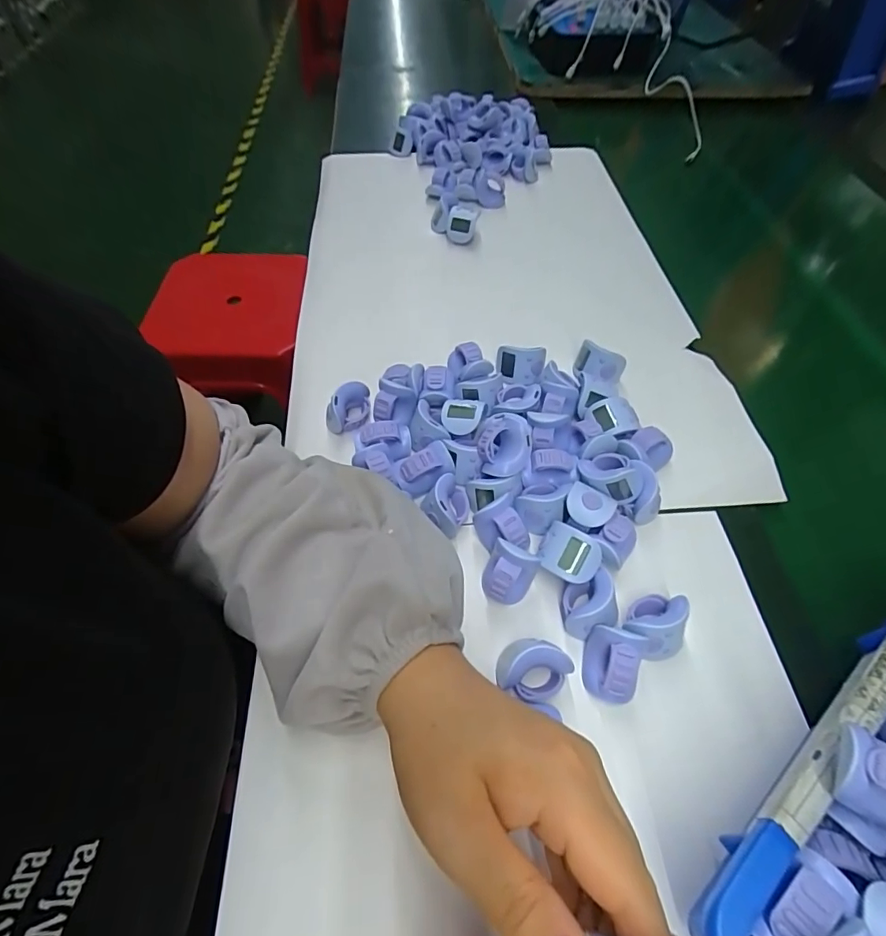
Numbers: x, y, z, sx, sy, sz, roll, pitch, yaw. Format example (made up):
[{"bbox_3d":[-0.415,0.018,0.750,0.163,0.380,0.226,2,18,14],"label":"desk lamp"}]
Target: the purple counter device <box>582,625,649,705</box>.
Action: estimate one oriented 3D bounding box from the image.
[{"bbox_3d":[0.093,0.110,0.268,0.025,0.035,0.032,17,57,10],"label":"purple counter device"}]

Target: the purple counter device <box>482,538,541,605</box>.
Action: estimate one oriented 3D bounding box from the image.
[{"bbox_3d":[0.039,0.066,0.296,0.030,0.037,0.032,27,59,16],"label":"purple counter device"}]

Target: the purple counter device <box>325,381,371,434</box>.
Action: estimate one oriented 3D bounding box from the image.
[{"bbox_3d":[-0.071,-0.047,0.374,0.021,0.029,0.039,32,61,19],"label":"purple counter device"}]

